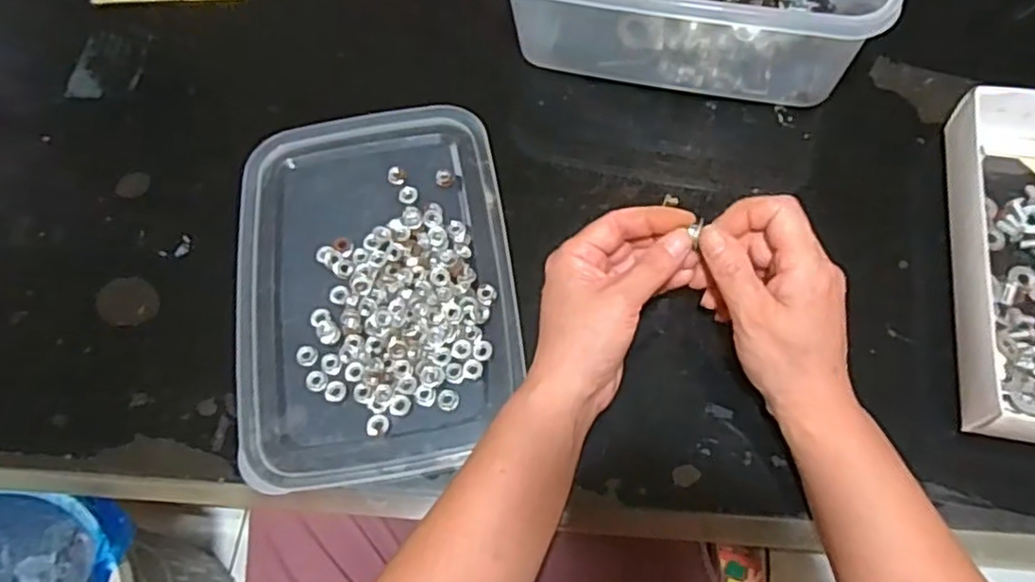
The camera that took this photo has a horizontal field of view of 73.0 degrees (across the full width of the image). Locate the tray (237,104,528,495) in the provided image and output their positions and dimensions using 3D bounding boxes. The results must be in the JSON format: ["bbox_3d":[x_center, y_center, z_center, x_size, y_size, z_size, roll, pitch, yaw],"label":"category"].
[{"bbox_3d":[-0.090,-0.011,0.439,0.166,0.011,0.249,-9,66,-1],"label":"tray"}]

